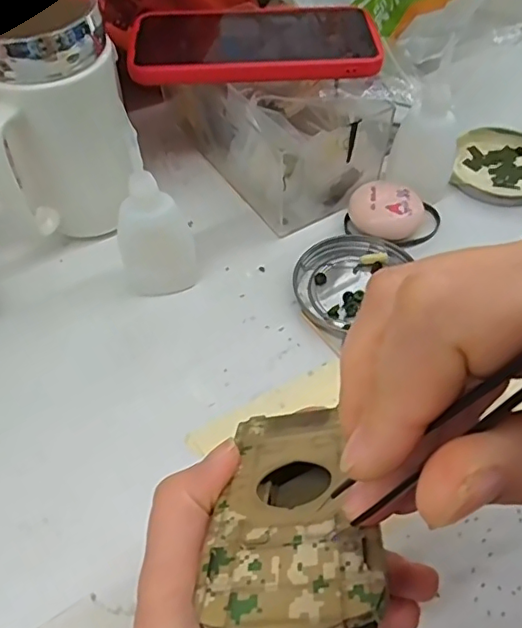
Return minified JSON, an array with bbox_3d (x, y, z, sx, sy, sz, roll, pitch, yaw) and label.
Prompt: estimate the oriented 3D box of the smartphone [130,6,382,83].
[{"bbox_3d":[-0.005,-0.193,0.392,0.164,0.012,0.093,-3,52,-1],"label":"smartphone"}]

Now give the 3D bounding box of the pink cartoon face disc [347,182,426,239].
[{"bbox_3d":[0.083,-0.068,0.377,0.047,0.022,0.038,25,57,18],"label":"pink cartoon face disc"}]

